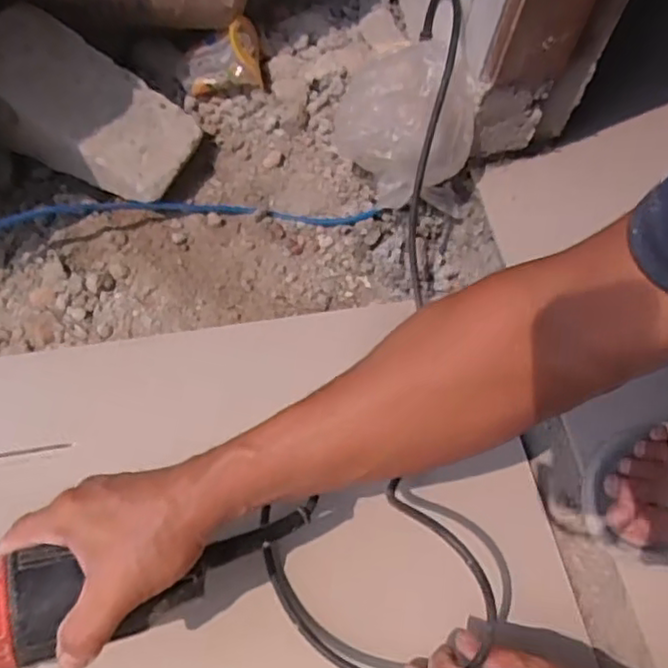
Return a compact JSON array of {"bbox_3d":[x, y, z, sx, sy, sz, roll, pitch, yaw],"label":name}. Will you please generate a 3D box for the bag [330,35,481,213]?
[{"bbox_3d":[0.065,-0.184,0.600,0.125,0.121,0.094,5,65,-2],"label":"bag"}]

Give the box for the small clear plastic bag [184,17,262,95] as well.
[{"bbox_3d":[-0.117,-0.289,0.688,0.084,0.052,0.070,-9,66,-9],"label":"small clear plastic bag"}]

